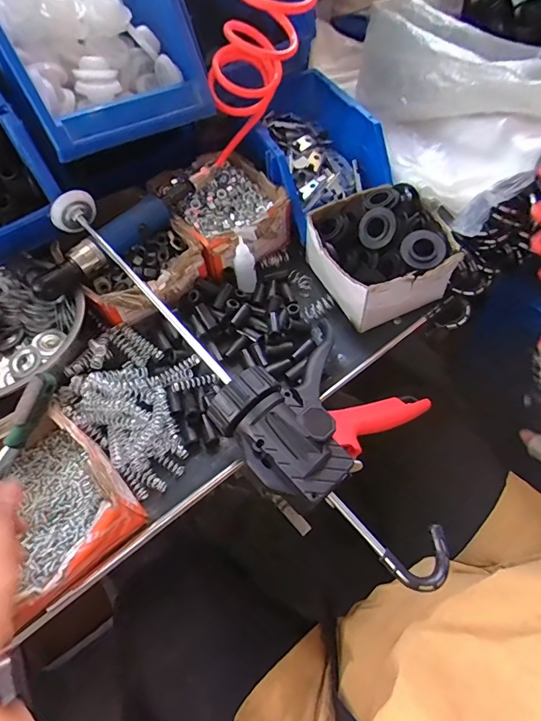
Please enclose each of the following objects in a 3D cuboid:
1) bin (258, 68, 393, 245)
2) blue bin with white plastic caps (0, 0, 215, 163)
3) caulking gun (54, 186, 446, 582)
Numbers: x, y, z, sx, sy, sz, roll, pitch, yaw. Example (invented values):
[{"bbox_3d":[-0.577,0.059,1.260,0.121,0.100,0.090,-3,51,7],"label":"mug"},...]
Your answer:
[{"bbox_3d":[0.046,-0.305,0.595,0.149,0.097,0.250,-24,59,-12],"label":"bin"},{"bbox_3d":[-0.238,-0.403,0.505,0.208,0.135,0.335,-33,61,-18],"label":"blue bin with white plastic caps"},{"bbox_3d":[-0.014,-0.018,0.422,0.180,0.110,0.501,-37,62,-19],"label":"caulking gun"}]

